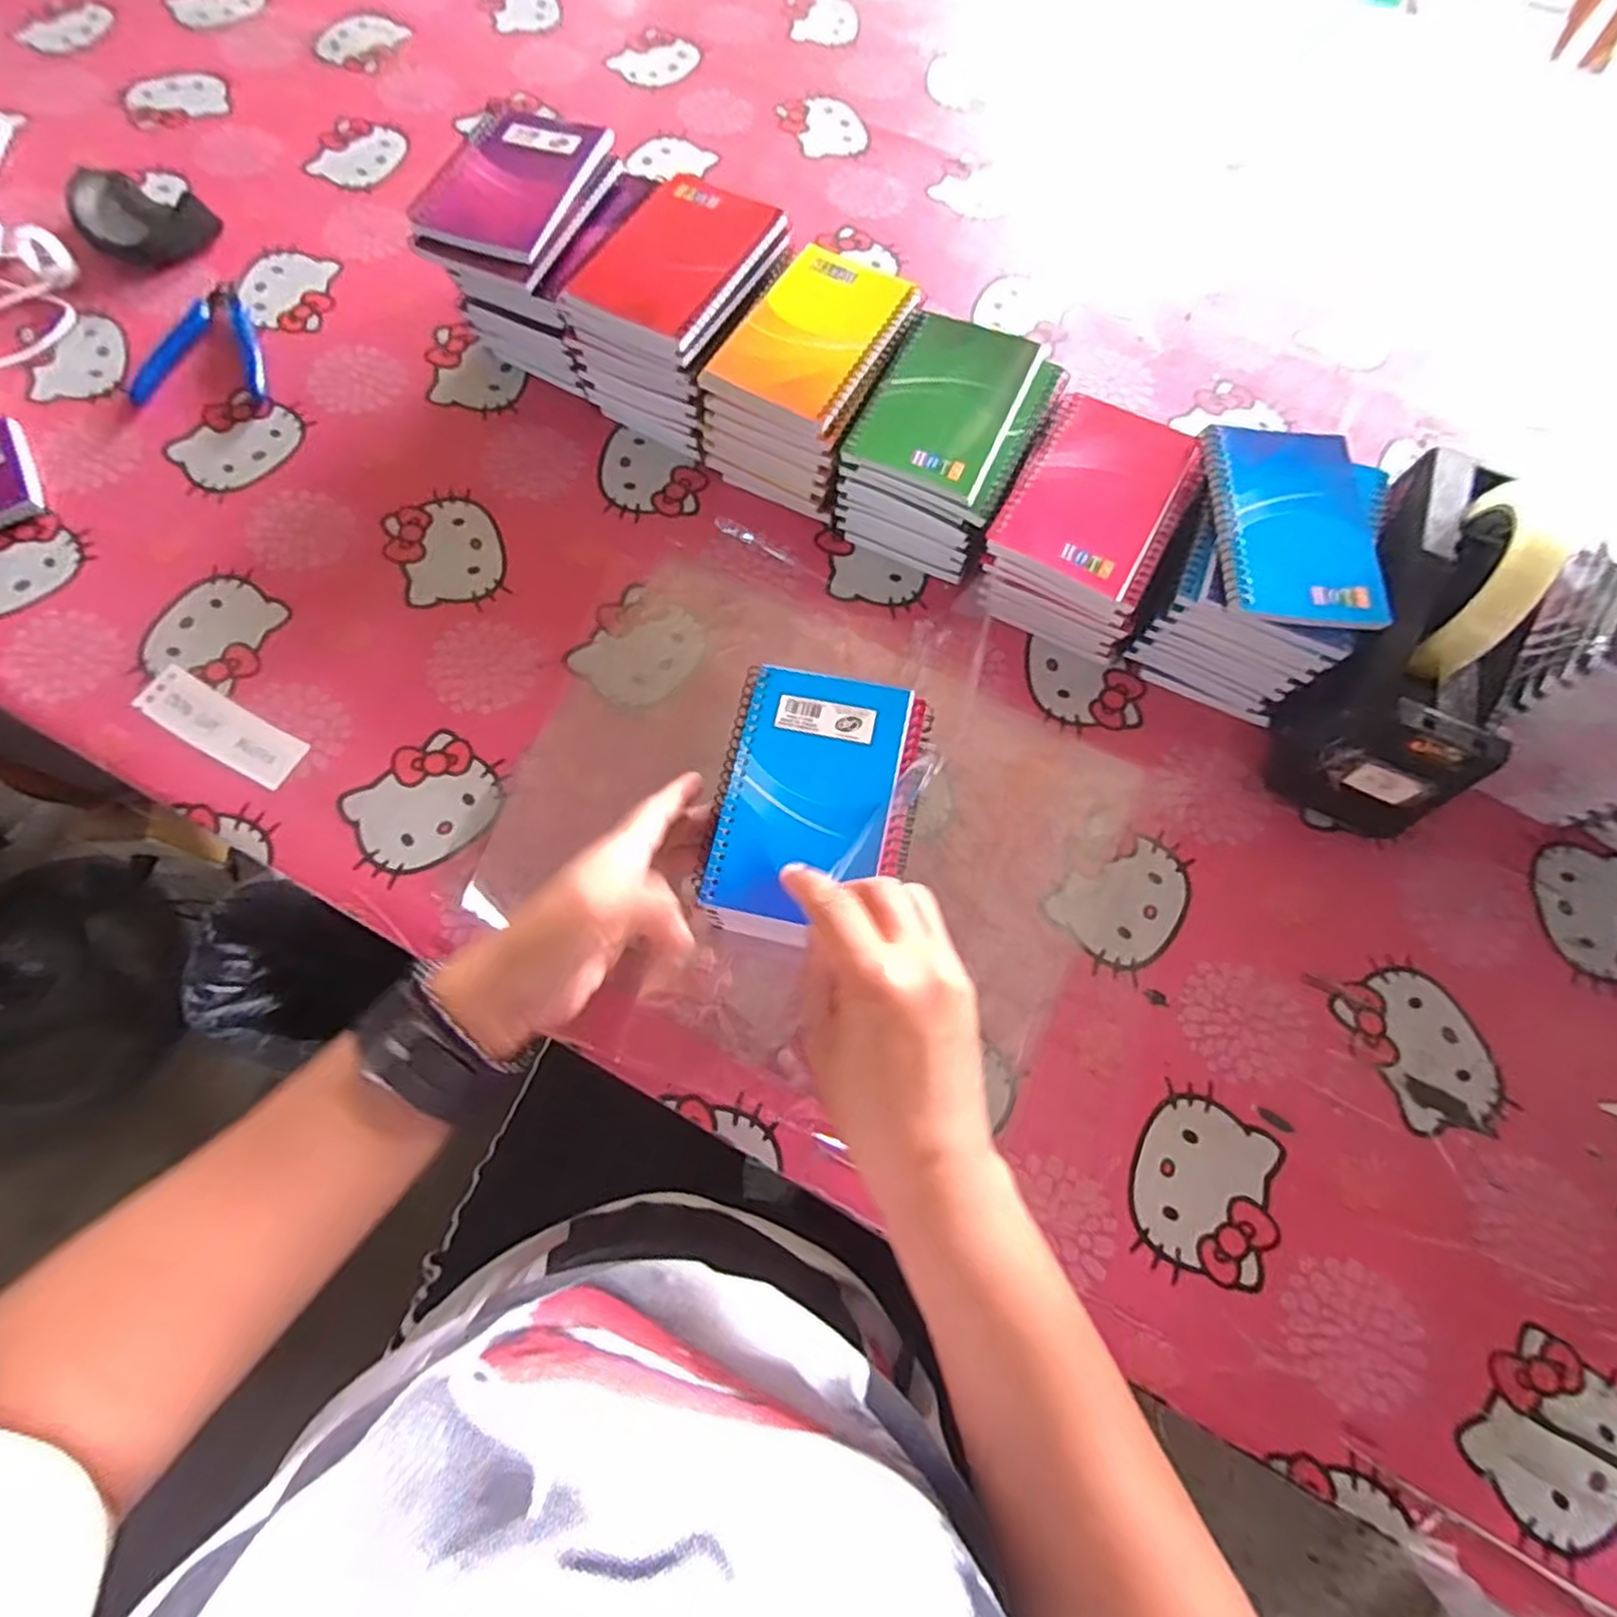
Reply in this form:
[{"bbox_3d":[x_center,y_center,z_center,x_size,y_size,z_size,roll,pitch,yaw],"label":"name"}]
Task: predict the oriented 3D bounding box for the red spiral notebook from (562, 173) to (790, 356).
[{"bbox_3d":[-0.078,-0.339,0.456,0.081,0.014,0.130,28,72,7],"label":"red spiral notebook"}]

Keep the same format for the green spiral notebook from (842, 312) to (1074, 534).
[{"bbox_3d":[0.091,-0.247,0.448,0.103,0.011,0.138,28,72,7],"label":"green spiral notebook"}]

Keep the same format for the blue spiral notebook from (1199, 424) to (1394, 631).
[{"bbox_3d":[0.268,-0.159,0.406,0.082,0.010,0.126,4,70,-1],"label":"blue spiral notebook"}]

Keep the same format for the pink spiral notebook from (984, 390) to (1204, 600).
[{"bbox_3d":[0.169,-0.188,0.432,0.082,0.010,0.126,28,72,7],"label":"pink spiral notebook"}]

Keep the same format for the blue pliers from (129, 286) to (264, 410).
[{"bbox_3d":[-0.418,-0.327,0.518,0.084,0.007,0.109,-1,71,-3],"label":"blue pliers"}]

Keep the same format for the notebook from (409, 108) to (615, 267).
[{"bbox_3d":[-0.193,-0.408,0.478,0.091,0.010,0.135,21,71,5],"label":"notebook"}]

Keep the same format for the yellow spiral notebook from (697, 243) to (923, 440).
[{"bbox_3d":[0.004,-0.292,0.454,0.085,0.014,0.132,30,72,8],"label":"yellow spiral notebook"}]

